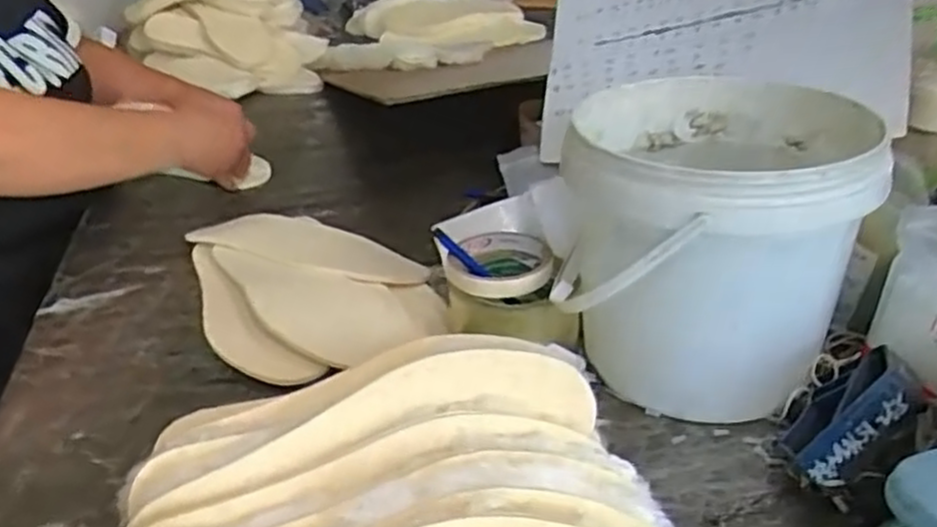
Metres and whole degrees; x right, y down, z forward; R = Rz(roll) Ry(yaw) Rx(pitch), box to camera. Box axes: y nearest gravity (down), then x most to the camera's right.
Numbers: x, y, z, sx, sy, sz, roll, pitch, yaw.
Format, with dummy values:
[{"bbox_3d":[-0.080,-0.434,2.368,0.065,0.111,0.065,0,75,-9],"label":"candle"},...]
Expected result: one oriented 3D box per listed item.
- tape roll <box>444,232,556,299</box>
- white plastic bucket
[{"bbox_3d":[0.027,0.001,0.618,0.085,0.018,0.092,-1,28,1],"label":"tape roll"},{"bbox_3d":[0.175,-0.015,0.562,0.202,0.188,0.210,-1,28,1],"label":"white plastic bucket"}]

